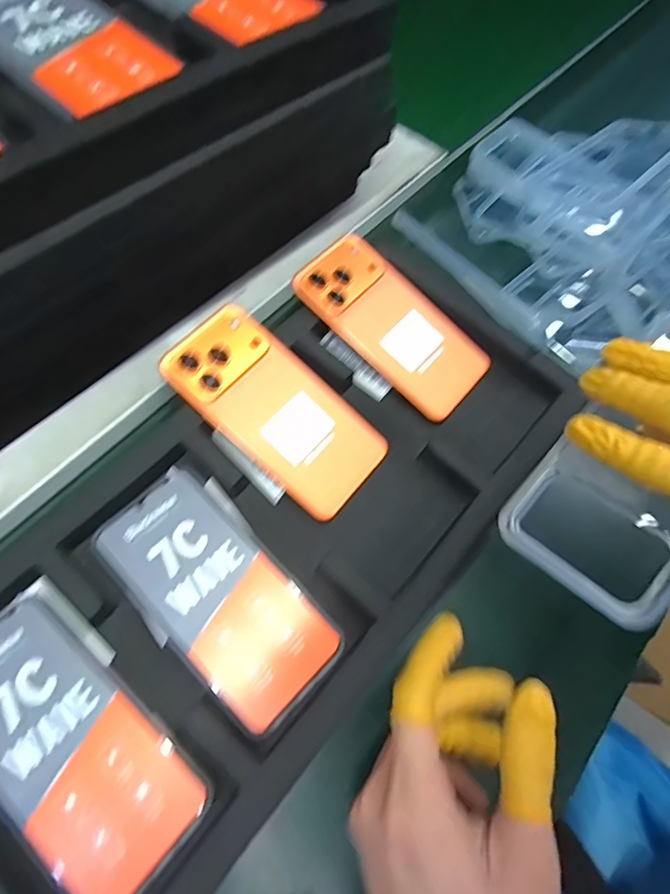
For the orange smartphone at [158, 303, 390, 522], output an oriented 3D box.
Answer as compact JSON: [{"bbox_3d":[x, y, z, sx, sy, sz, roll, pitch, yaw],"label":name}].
[{"bbox_3d":[-0.041,-0.028,0.352,0.160,0.005,0.079,43,69,0],"label":"orange smartphone"}]

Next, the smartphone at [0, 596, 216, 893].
[{"bbox_3d":[-0.151,0.164,0.269,0.164,0.007,0.078,37,68,14],"label":"smartphone"}]

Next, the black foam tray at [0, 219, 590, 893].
[{"bbox_3d":[-0.037,0.050,0.332,0.222,0.044,0.474,40,69,15],"label":"black foam tray"}]

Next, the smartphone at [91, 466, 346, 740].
[{"bbox_3d":[-0.075,0.092,0.311,0.077,0.012,0.162,-41,73,-20],"label":"smartphone"}]

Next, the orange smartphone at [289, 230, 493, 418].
[{"bbox_3d":[0.047,-0.099,0.392,0.159,0.008,0.079,44,71,2],"label":"orange smartphone"}]

